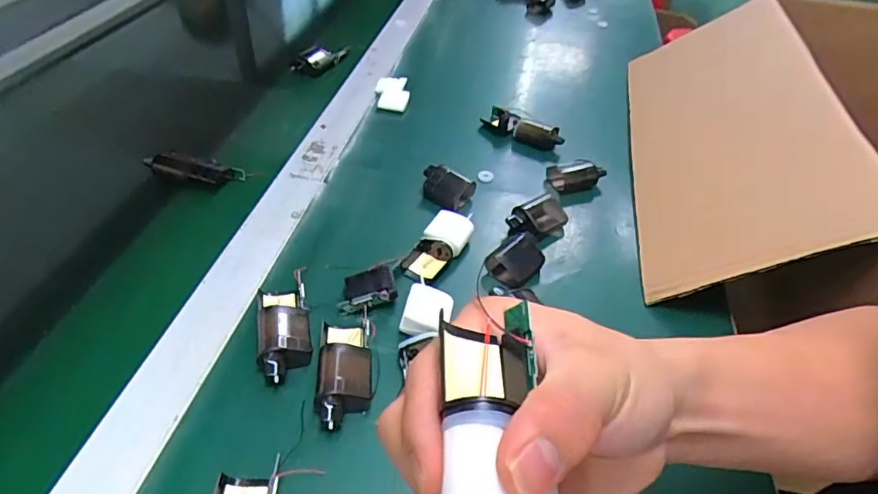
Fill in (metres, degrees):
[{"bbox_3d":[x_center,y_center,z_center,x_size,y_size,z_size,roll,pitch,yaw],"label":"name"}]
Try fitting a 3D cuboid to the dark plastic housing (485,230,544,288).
[{"bbox_3d":[0.070,0.011,0.474,0.036,0.025,0.046,37,51,28],"label":"dark plastic housing"}]

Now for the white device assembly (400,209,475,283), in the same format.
[{"bbox_3d":[0.000,-0.003,0.483,0.043,0.027,0.074,23,46,17],"label":"white device assembly"}]

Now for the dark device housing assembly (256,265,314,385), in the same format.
[{"bbox_3d":[-0.118,0.056,0.410,0.037,0.024,0.101,-6,45,-13],"label":"dark device housing assembly"}]

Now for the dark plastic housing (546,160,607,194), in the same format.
[{"bbox_3d":[0.147,-0.075,0.573,0.059,0.024,0.036,-3,44,-10],"label":"dark plastic housing"}]

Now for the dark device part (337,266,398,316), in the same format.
[{"bbox_3d":[-0.060,0.035,0.440,0.045,0.021,0.031,-9,45,-15],"label":"dark device part"}]

